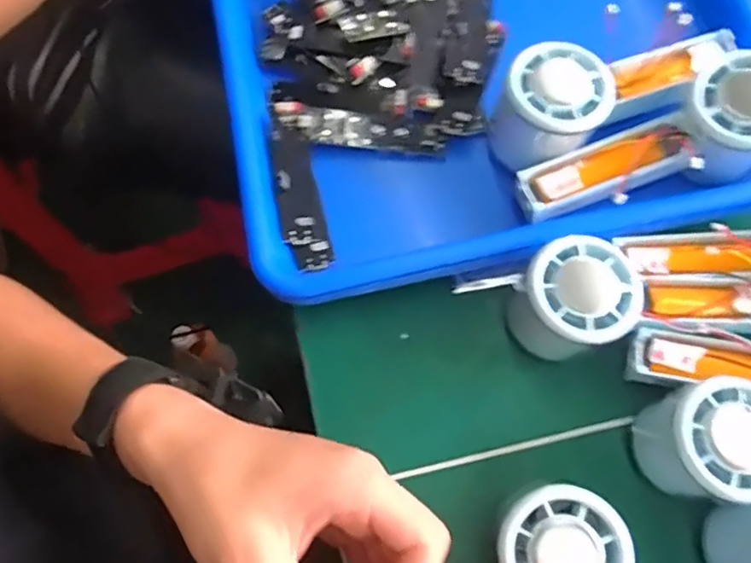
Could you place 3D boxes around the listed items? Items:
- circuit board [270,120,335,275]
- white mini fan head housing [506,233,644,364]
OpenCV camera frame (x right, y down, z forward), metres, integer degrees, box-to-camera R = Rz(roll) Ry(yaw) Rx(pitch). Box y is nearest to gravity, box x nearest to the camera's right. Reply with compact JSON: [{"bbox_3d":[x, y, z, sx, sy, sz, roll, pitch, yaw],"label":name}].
[{"bbox_3d":[-0.049,-0.053,0.383,0.025,0.009,0.097,-15,82,-4],"label":"circuit board"},{"bbox_3d":[0.109,0.013,0.348,0.055,0.063,0.056,-1,71,2],"label":"white mini fan head housing"}]

